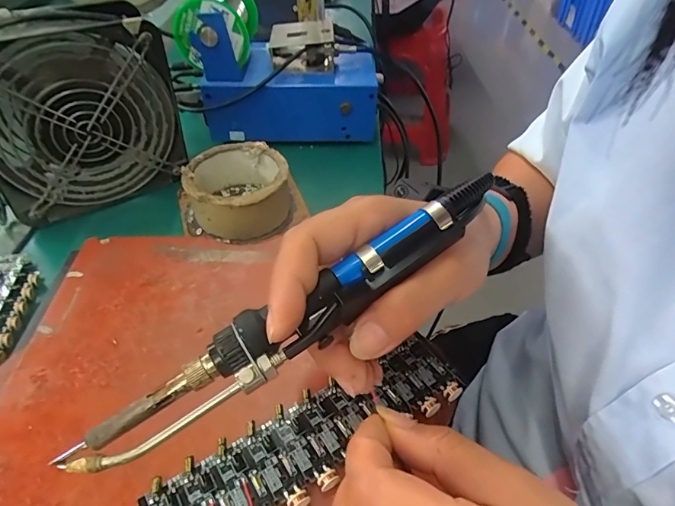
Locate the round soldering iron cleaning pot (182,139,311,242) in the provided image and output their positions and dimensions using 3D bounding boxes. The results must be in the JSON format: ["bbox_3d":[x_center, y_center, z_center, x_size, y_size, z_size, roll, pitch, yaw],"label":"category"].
[{"bbox_3d":[-0.086,-0.053,0.385,0.104,0.051,0.086,-26,49,-19],"label":"round soldering iron cleaning pot"}]

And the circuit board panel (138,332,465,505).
[{"bbox_3d":[-0.010,0.091,0.215,0.161,0.005,0.044,-24,48,-23],"label":"circuit board panel"}]

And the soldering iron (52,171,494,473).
[{"bbox_3d":[-0.019,0.031,0.182,0.188,0.018,0.029,-32,51,-12],"label":"soldering iron"}]

